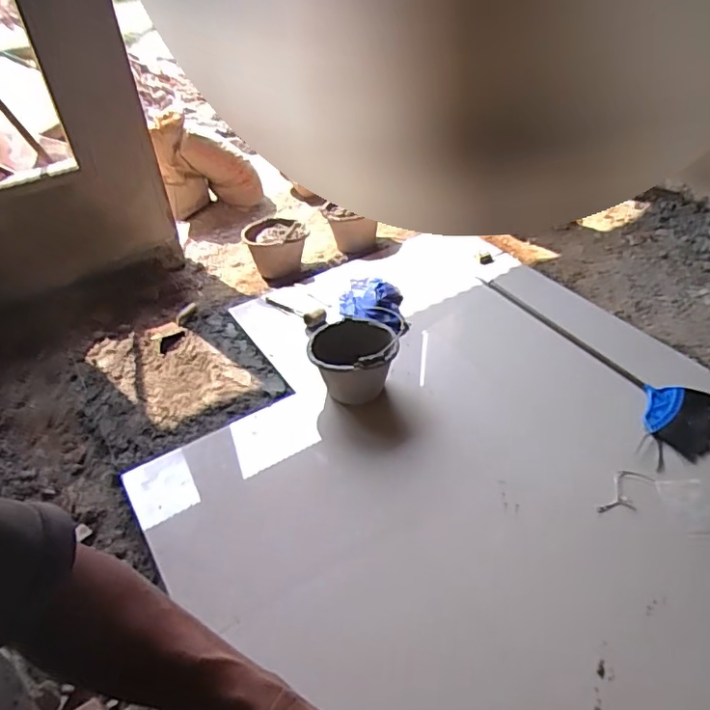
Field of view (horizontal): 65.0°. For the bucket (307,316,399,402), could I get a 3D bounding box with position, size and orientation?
[{"bbox_3d":[-0.005,0.023,1.851,0.275,0.244,0.226,-7,42,-4],"label":"bucket"}]

